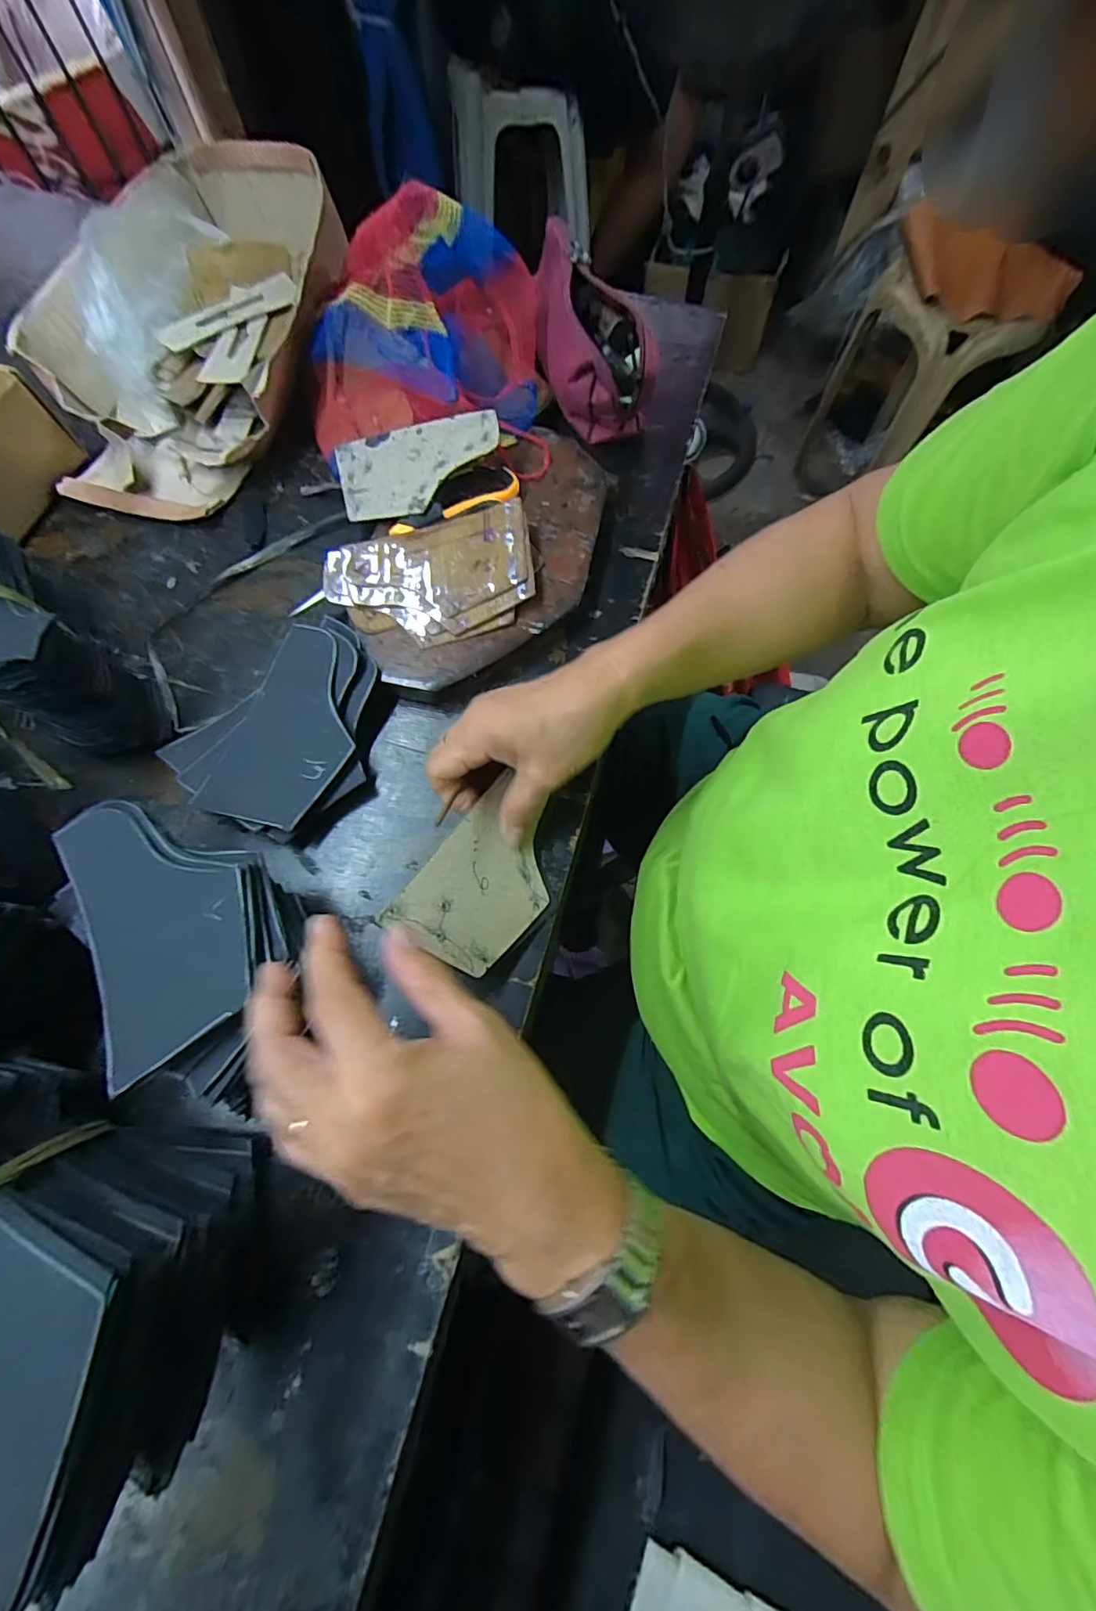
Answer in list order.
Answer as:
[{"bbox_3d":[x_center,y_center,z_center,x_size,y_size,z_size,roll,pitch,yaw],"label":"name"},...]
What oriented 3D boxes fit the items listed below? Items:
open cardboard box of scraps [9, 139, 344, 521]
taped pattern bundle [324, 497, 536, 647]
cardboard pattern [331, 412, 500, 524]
[{"bbox_3d":[-0.319,-0.441,0.489,0.223,0.083,0.381,6,71,3],"label":"open cardboard box of scraps"},{"bbox_3d":[-0.085,-0.168,0.397,0.150,0.021,0.094,-16,71,-5],"label":"taped pattern bundle"},{"bbox_3d":[-0.103,-0.267,0.425,0.133,0.005,0.073,-9,83,12],"label":"cardboard pattern"}]

